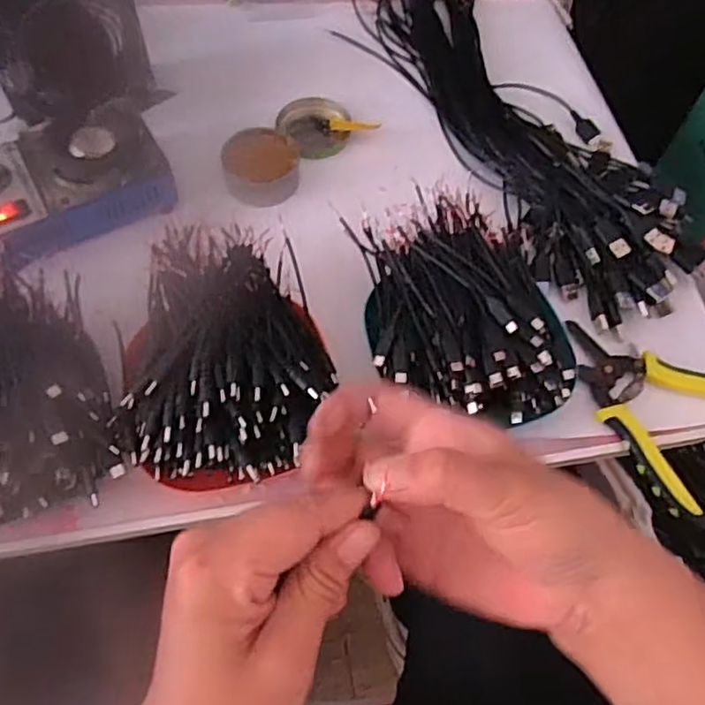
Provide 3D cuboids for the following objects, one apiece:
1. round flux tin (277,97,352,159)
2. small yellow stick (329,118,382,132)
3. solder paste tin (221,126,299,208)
[{"bbox_3d":[-0.035,-0.206,0.598,0.065,0.018,0.056,-5,64,-6],"label":"round flux tin"},{"bbox_3d":[0.002,-0.205,0.589,0.045,0.008,0.012,3,87,2],"label":"small yellow stick"},{"bbox_3d":[-0.077,-0.154,0.553,0.061,0.037,0.064,1,63,-2],"label":"solder paste tin"}]

